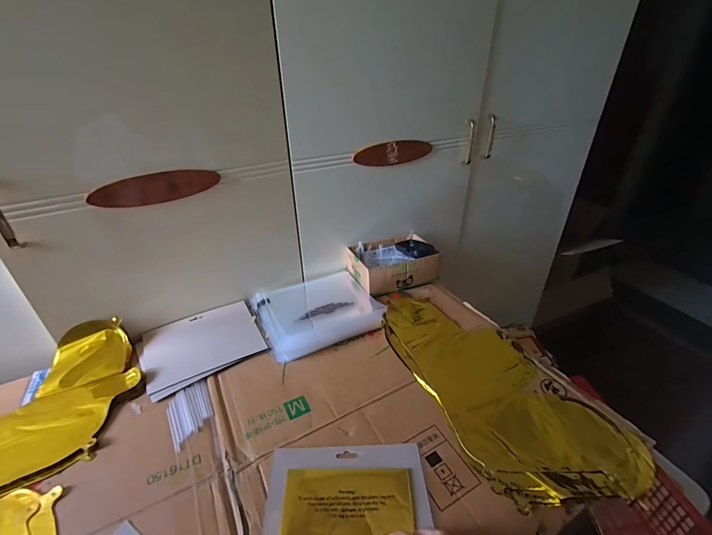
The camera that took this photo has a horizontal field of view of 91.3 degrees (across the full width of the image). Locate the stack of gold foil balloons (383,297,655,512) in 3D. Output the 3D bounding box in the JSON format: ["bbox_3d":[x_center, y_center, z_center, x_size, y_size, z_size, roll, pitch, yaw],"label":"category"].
[{"bbox_3d":[0.205,0.173,0.570,0.215,0.012,0.424,-16,36,-23],"label":"stack of gold foil balloons"}]

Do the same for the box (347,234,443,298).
[{"bbox_3d":[0.085,-0.015,0.812,0.187,0.076,0.139,-14,35,-21],"label":"box"}]

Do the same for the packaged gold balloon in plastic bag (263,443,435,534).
[{"bbox_3d":[-0.008,0.285,0.406,0.190,0.020,0.162,-2,33,-3],"label":"packaged gold balloon in plastic bag"}]

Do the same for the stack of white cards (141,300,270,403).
[{"bbox_3d":[-0.282,0.135,0.640,0.197,0.006,0.172,-21,38,-29],"label":"stack of white cards"}]

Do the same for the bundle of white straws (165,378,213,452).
[{"bbox_3d":[-0.246,0.215,0.520,0.062,0.004,0.100,-20,38,-28],"label":"bundle of white straws"}]

